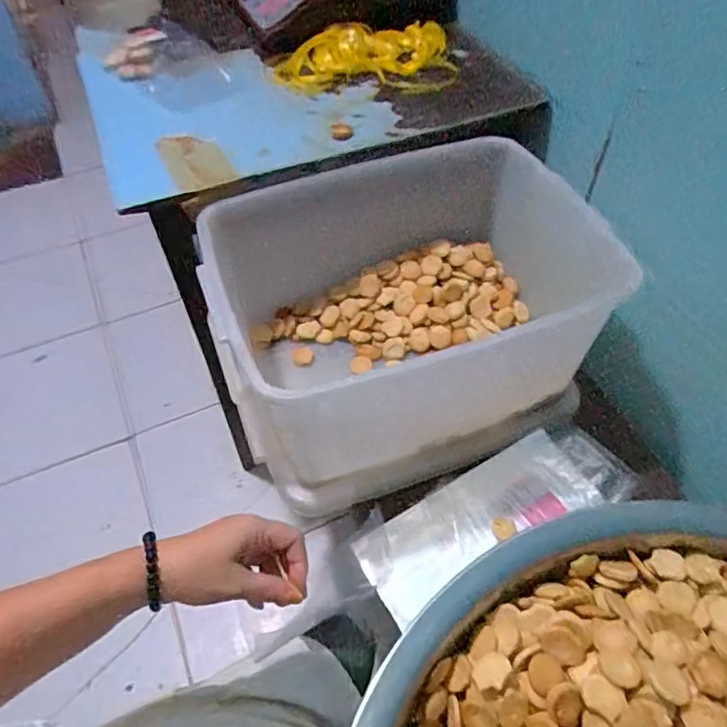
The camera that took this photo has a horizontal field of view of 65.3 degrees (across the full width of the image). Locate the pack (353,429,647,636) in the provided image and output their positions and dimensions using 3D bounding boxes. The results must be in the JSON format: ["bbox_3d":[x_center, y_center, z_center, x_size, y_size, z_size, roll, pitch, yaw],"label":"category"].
[{"bbox_3d":[0.173,0.187,0.733,0.377,0.031,0.143,-21,58,-21],"label":"pack"}]

